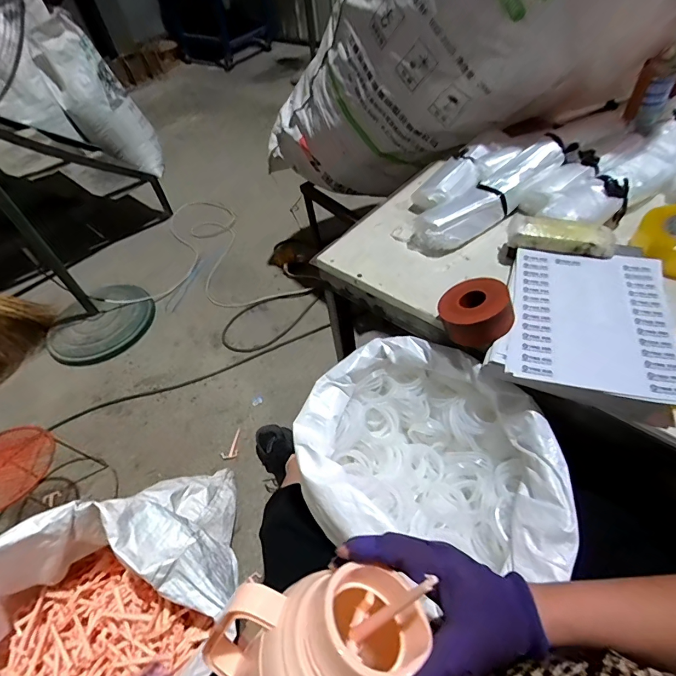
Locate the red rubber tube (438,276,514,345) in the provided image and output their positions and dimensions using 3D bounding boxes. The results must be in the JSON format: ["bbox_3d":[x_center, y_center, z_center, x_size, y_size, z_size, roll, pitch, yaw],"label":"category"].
[{"bbox_3d":[0.205,-0.036,0.596,0.098,0.064,0.096,-15,43,15],"label":"red rubber tube"}]

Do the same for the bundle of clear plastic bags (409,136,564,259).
[{"bbox_3d":[0.298,-0.289,0.775,0.387,0.081,0.109,-36,53,-4],"label":"bundle of clear plastic bags"}]

